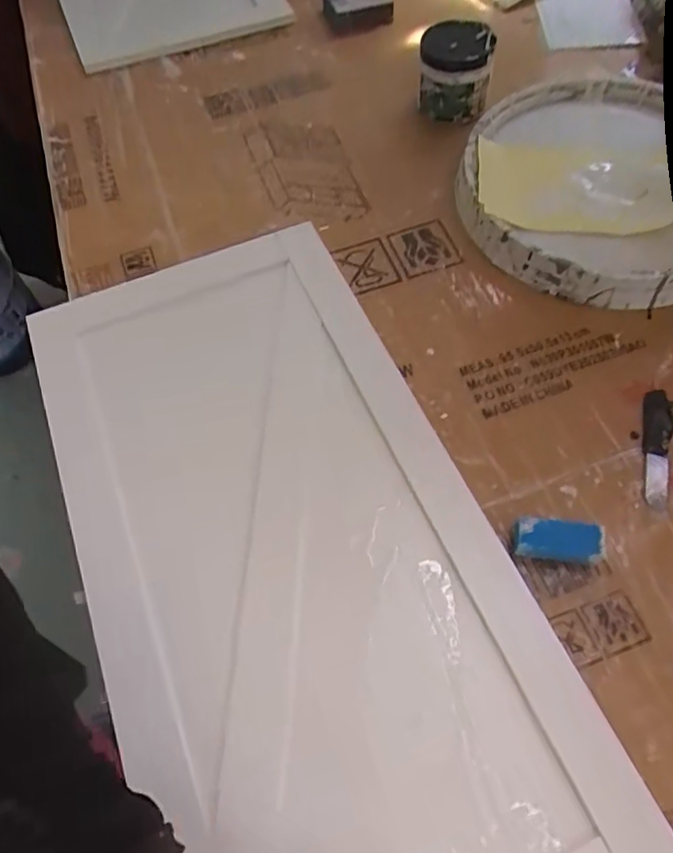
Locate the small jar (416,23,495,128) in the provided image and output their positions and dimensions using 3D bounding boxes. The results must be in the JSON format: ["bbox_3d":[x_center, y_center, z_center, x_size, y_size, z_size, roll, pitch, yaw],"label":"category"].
[{"bbox_3d":[0.132,-0.399,0.650,0.078,0.072,0.082,-1,62,1],"label":"small jar"}]

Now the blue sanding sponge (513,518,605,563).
[{"bbox_3d":[0.165,0.087,0.438,0.064,0.025,0.027,4,62,5],"label":"blue sanding sponge"}]

